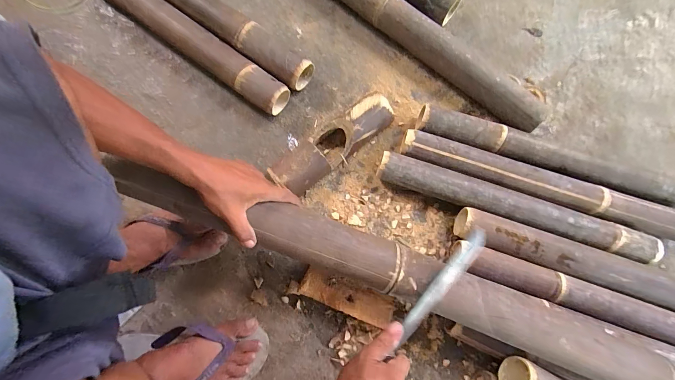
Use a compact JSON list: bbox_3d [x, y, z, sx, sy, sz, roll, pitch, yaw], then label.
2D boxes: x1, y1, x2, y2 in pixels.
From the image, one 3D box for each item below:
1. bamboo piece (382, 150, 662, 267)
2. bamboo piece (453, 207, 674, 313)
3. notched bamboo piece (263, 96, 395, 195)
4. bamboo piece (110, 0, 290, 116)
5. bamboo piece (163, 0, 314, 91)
[{"bbox_3d":[0.339,0.034,0.609,0.533,0.057,0.058,18,76,3],"label":"bamboo piece"},{"bbox_3d":[0.462,0.140,0.576,0.481,0.053,0.063,19,77,3],"label":"bamboo piece"},{"bbox_3d":[-0.006,-0.096,0.633,0.271,0.061,0.080,-37,80,-9],"label":"notched bamboo piece"},{"bbox_3d":[-0.343,-0.343,0.681,0.559,0.073,0.074,36,78,7],"label":"bamboo piece"},{"bbox_3d":[-0.298,-0.399,0.696,0.552,0.084,0.073,35,78,5],"label":"bamboo piece"}]

